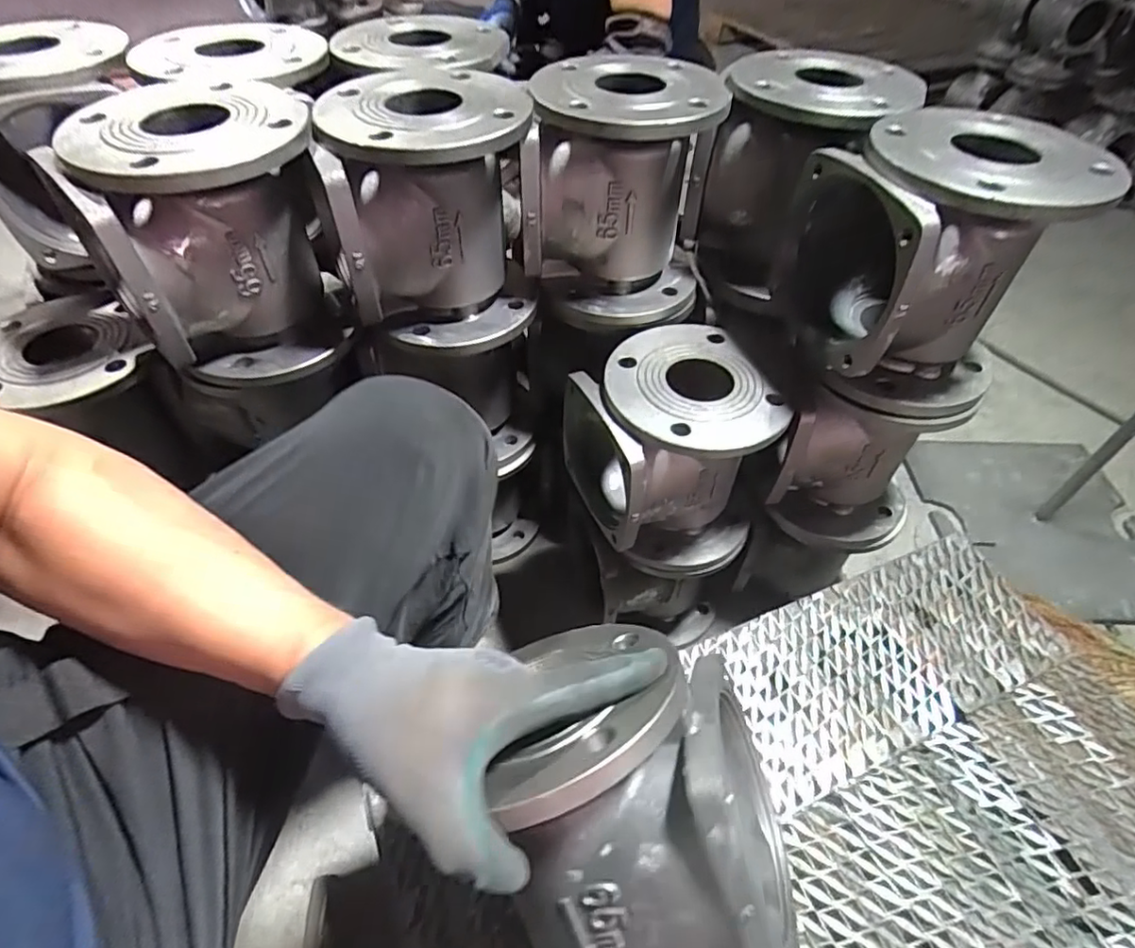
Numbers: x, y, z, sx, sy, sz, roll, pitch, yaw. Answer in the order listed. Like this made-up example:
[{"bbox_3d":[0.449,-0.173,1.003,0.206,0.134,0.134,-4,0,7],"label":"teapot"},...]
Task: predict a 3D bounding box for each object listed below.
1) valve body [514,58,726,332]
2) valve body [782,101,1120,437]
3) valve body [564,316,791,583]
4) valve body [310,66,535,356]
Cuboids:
[{"bbox_3d":[0.052,-0.277,0.608,0.172,0.191,0.169,6,50,3],"label":"valve body"},{"bbox_3d":[0.300,-0.176,0.534,0.186,0.191,0.165,-2,50,-4],"label":"valve body"},{"bbox_3d":[0.108,-0.019,0.641,0.174,0.198,0.176,-23,54,-20],"label":"valve body"},{"bbox_3d":[-0.119,-0.235,0.560,0.163,0.185,0.162,-8,50,-9],"label":"valve body"}]

